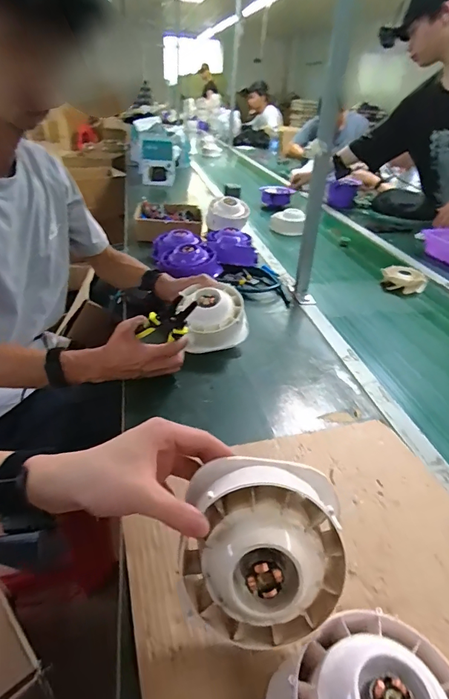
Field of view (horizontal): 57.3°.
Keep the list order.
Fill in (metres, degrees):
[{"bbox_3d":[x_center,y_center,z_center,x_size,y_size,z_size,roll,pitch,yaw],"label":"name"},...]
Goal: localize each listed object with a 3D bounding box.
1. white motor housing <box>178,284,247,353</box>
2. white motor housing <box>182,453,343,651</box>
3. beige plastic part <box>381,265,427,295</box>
[{"bbox_3d":[-0.021,-0.063,0.784,0.121,0.084,0.121,-4,33,-10],"label":"white motor housing"},{"bbox_3d":[0.027,0.162,0.331,0.135,0.143,0.070,4,-5,-3],"label":"white motor housing"},{"bbox_3d":[0.481,-0.187,1.107,0.112,0.047,0.082,19,36,23],"label":"beige plastic part"}]

